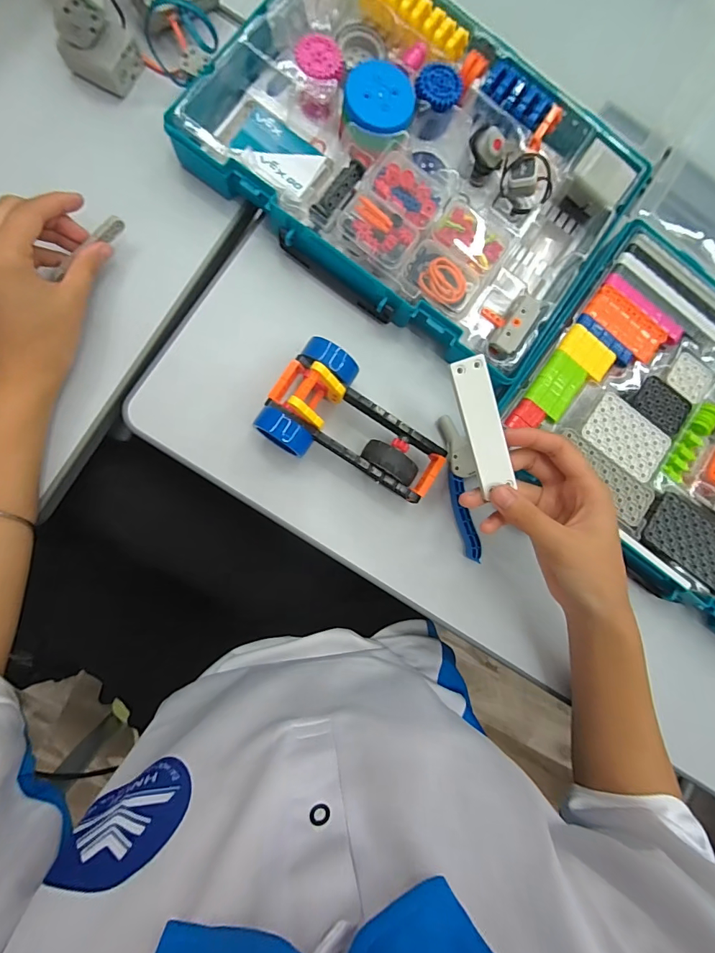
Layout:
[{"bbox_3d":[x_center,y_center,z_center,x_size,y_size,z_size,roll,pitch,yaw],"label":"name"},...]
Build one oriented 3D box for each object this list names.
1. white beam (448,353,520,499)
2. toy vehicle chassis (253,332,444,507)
[{"bbox_3d":[0.089,-0.036,0.292,0.027,0.004,0.092,-18,100,-6],"label":"white beam"},{"bbox_3d":[0.002,-0.042,0.350,0.152,0.062,0.093,29,85,-3],"label":"toy vehicle chassis"}]

